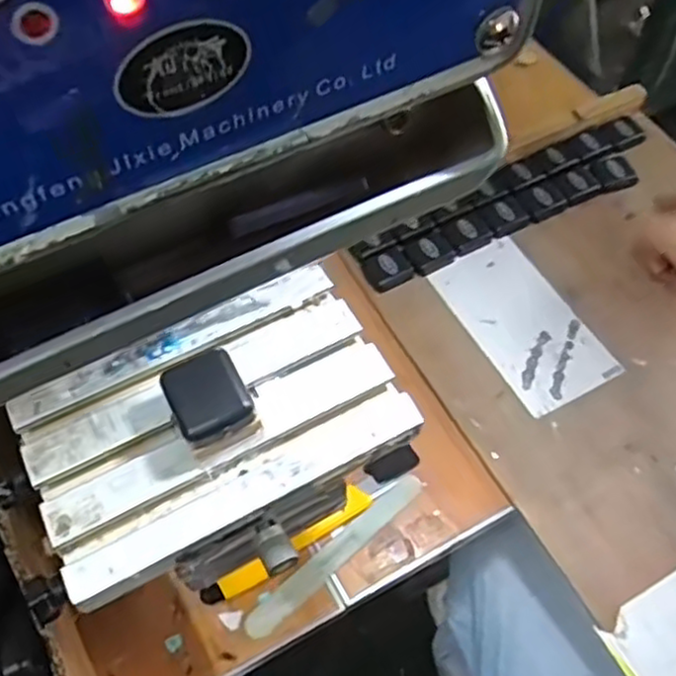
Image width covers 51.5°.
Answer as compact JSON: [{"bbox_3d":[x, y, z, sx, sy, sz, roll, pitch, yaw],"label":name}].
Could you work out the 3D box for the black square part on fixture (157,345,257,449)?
[{"bbox_3d":[-0.066,0.028,0.349,0.037,0.008,0.045,-25,62,-15],"label":"black square part on fixture"}]

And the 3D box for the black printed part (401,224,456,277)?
[{"bbox_3d":[0.090,-0.087,0.698,0.043,0.010,0.044,-24,62,-14],"label":"black printed part"}]

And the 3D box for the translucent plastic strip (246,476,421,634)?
[{"bbox_3d":[0.000,0.166,0.548,0.172,0.009,0.021,-38,66,-21],"label":"translucent plastic strip"}]

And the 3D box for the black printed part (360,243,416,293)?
[{"bbox_3d":[0.050,-0.068,0.688,0.045,0.012,0.041,-20,61,-12],"label":"black printed part"}]

